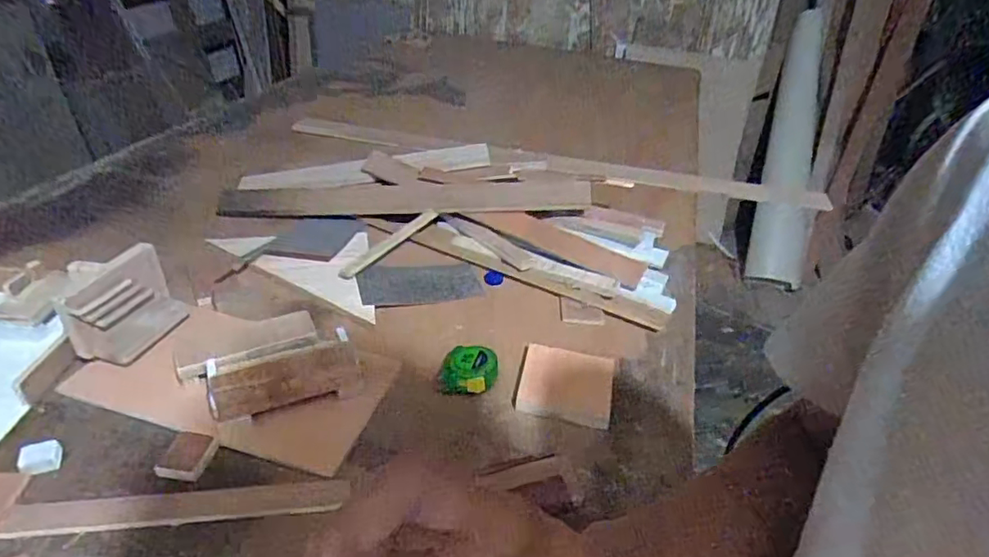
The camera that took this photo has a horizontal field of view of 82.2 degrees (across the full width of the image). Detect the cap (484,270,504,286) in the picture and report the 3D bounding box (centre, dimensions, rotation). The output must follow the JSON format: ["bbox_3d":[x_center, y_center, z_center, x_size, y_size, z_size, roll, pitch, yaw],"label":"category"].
[{"bbox_3d":[-0.001,-0.001,0.938,0.030,0.008,0.037,7,35,3],"label":"cap"}]

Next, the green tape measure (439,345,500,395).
[{"bbox_3d":[-0.033,0.118,0.725,0.071,0.031,0.063,6,38,3],"label":"green tape measure"}]

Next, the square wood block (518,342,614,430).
[{"bbox_3d":[0.093,0.136,0.734,0.116,0.019,0.115,11,39,9],"label":"square wood block"}]

